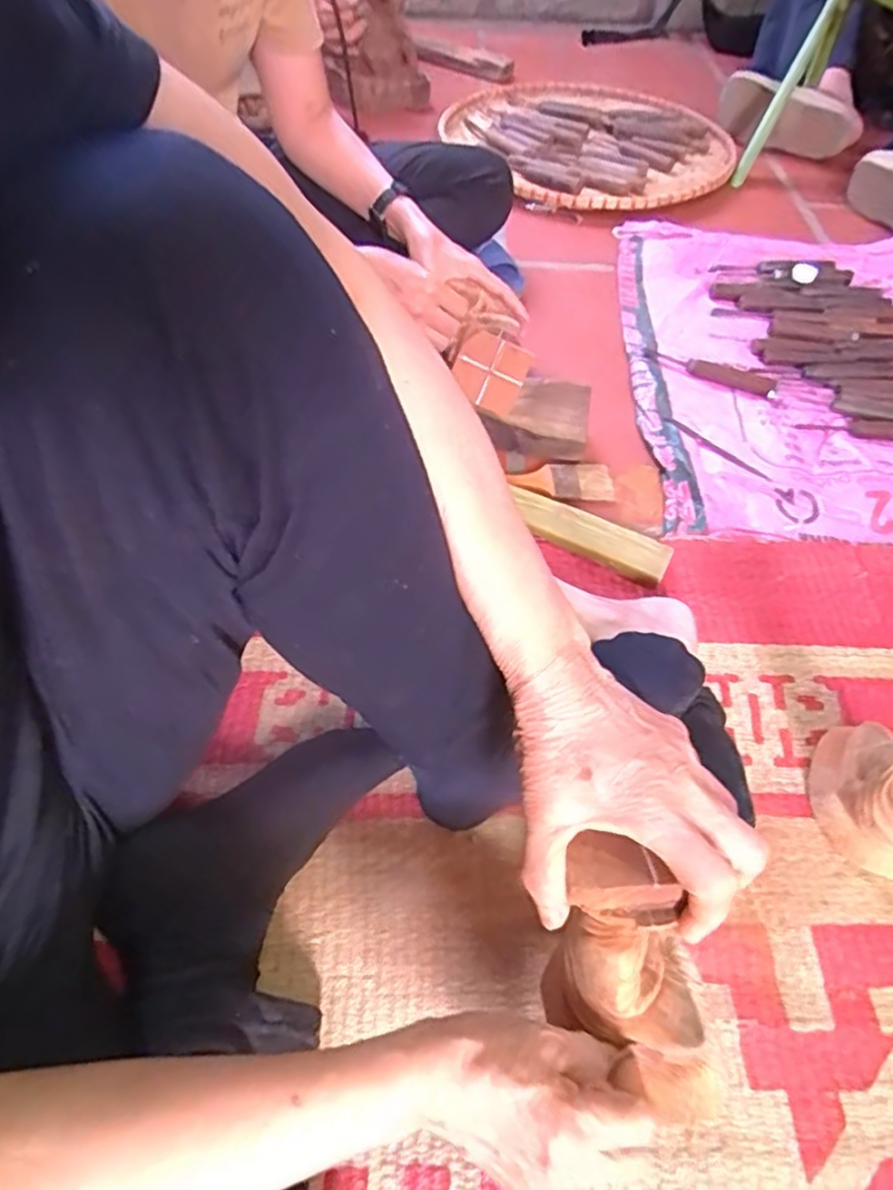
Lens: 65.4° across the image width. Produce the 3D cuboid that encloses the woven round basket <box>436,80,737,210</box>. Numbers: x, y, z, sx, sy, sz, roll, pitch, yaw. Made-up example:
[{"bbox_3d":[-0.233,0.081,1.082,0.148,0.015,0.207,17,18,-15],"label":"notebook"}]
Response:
[{"bbox_3d":[0.236,-0.817,1.233,0.433,0.040,0.511,-28,58,-22],"label":"woven round basket"}]

